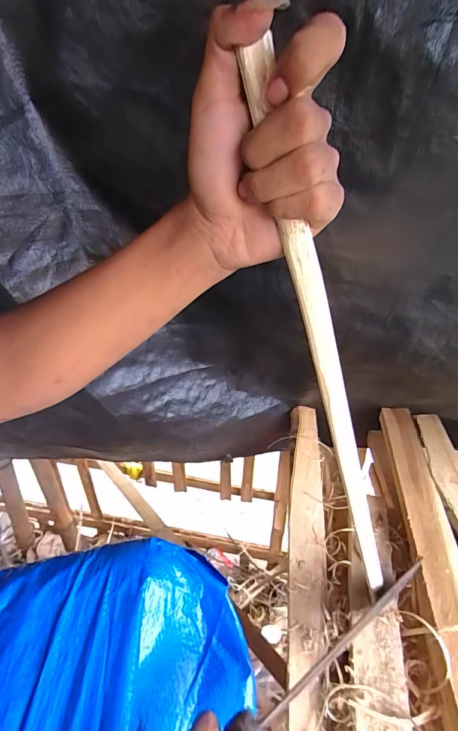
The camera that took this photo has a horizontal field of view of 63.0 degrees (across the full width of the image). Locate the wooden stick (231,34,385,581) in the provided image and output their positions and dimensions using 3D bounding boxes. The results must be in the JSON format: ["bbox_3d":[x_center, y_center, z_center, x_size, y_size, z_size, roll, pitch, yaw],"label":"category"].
[{"bbox_3d":[0.085,0.039,0.290,0.020,0.463,0.015,-14,31,12],"label":"wooden stick"}]

